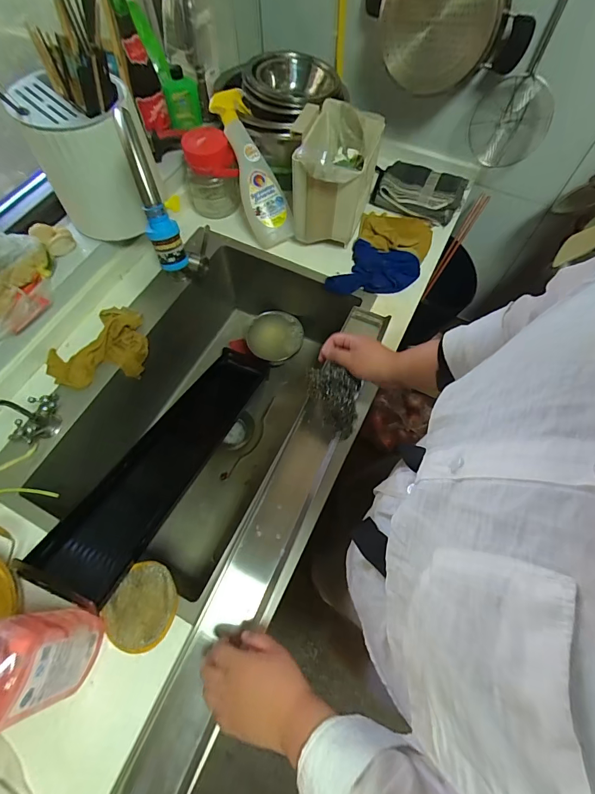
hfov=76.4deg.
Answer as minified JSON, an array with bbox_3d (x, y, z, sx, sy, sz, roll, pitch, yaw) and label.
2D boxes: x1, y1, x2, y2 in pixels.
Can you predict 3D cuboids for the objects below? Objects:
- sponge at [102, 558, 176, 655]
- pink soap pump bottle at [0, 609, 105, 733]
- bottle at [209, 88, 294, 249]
[{"bbox_3d":[-0.221,0.298,0.539,0.094,0.013,0.107,27,67,12],"label":"sponge"},{"bbox_3d":[-0.294,0.286,0.397,0.059,0.264,0.096,4,64,2],"label":"pink soap pump bottle"},{"bbox_3d":[-0.091,-0.464,0.790,0.087,0.278,0.062,-27,23,-12],"label":"bottle"}]

